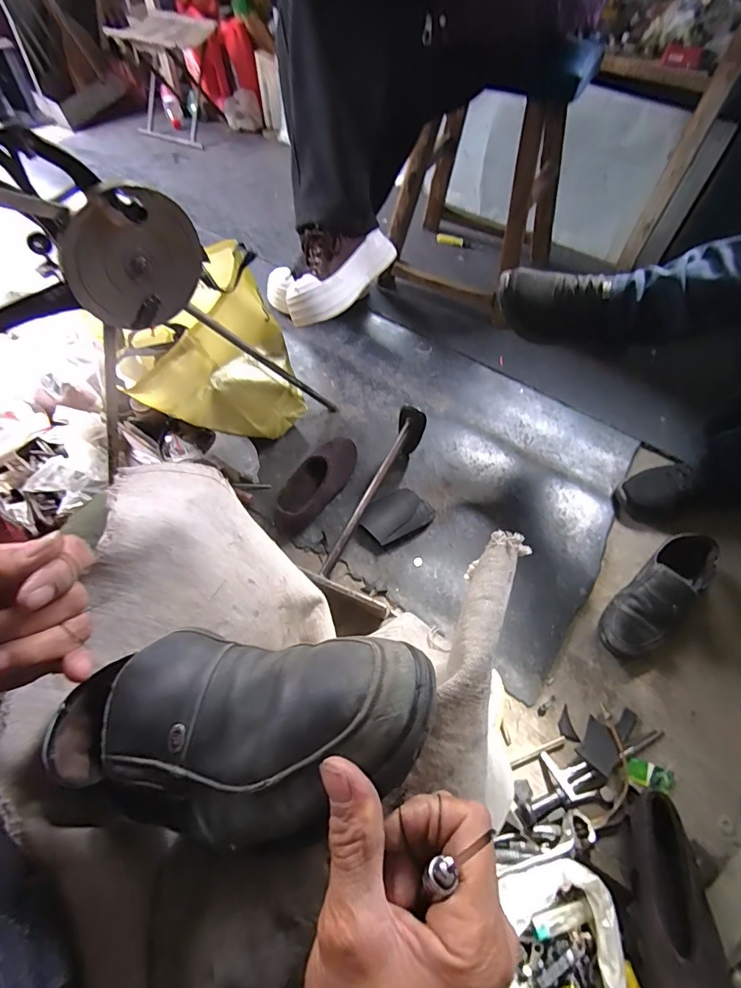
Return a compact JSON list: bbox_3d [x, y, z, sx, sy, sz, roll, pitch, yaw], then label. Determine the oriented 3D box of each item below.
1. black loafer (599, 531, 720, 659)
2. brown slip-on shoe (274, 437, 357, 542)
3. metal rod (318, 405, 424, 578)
[{"bbox_3d":[0.488,0.167,0.771,0.258,0.078,0.094,-38,67,-21],"label":"black loafer"},{"bbox_3d":[-0.106,-0.022,0.885,0.087,0.056,0.236,28,63,15],"label":"brown slip-on shoe"},{"bbox_3d":[0.008,0.002,0.823,0.050,0.141,0.332,24,62,13],"label":"metal rod"}]

